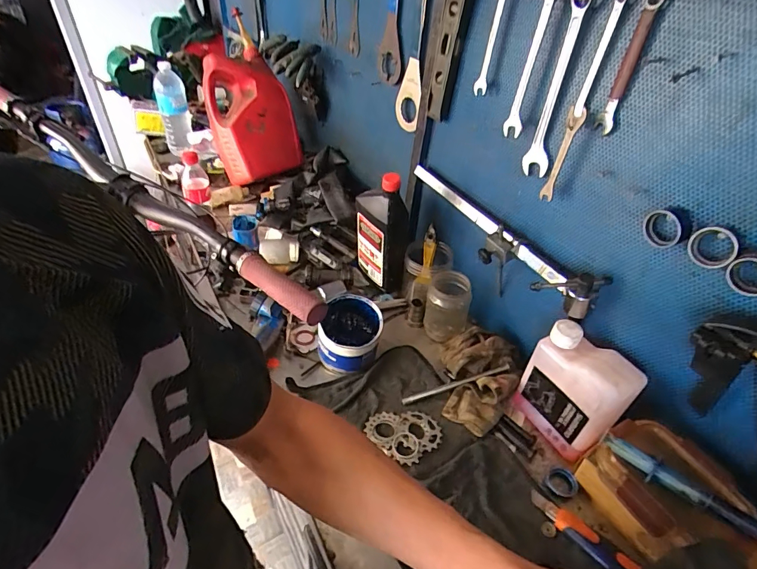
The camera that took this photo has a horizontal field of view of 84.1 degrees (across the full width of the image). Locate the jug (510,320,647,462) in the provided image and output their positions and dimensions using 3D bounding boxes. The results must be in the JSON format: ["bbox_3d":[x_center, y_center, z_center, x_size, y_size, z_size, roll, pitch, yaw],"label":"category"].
[{"bbox_3d":[0.268,0.154,0.582,0.059,0.176,0.128,-19,47,-27],"label":"jug"}]

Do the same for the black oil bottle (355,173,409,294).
[{"bbox_3d":[0.005,-0.099,0.786,0.053,0.232,0.112,-20,47,-27],"label":"black oil bottle"}]

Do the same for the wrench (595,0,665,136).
[{"bbox_3d":[0.267,-0.234,0.450,0.019,0.133,0.018,27,45,27],"label":"wrench"}]

